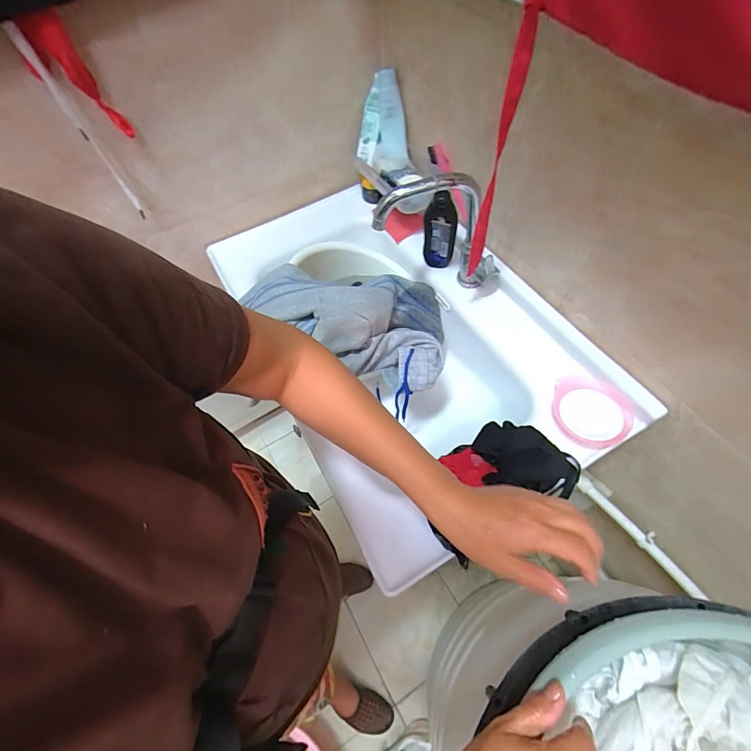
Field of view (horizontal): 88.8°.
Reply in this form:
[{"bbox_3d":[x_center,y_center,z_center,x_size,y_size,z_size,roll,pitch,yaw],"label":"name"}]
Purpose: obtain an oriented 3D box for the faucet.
[{"bbox_3d":[0.119,-0.227,0.680,0.224,0.250,0.080,-13,61,-3],"label":"faucet"}]

